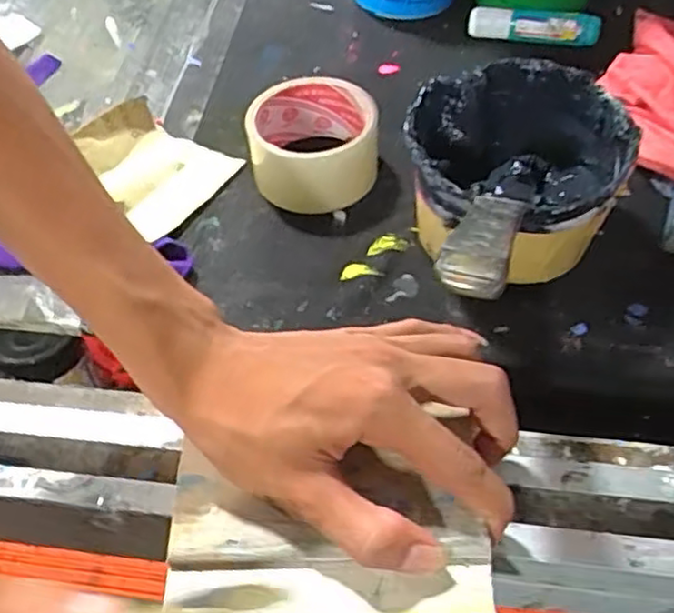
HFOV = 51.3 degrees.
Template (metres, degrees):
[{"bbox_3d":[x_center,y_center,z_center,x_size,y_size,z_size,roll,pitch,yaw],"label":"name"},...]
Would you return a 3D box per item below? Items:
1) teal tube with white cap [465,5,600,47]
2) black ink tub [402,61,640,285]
[{"bbox_3d":[0.170,-0.240,0.605,0.110,0.026,0.016,7,51,9],"label":"teal tube with white cap"},{"bbox_3d":[0.109,-0.086,0.441,0.125,0.069,0.132,-2,51,2],"label":"black ink tub"}]

